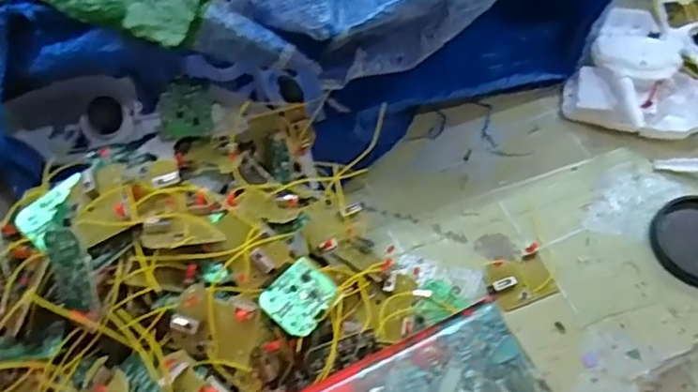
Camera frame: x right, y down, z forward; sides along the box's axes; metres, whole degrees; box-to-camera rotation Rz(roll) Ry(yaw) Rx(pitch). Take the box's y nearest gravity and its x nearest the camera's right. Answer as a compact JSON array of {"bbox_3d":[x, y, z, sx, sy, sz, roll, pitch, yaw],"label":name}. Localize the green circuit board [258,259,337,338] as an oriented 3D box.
[{"bbox_3d":[-0.027,0.056,0.341,0.033,0.004,0.044,38,48,9],"label":"green circuit board"}]

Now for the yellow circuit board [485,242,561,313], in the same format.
[{"bbox_3d":[0.114,0.053,0.397,0.046,0.013,0.034,-18,58,-9],"label":"yellow circuit board"}]

